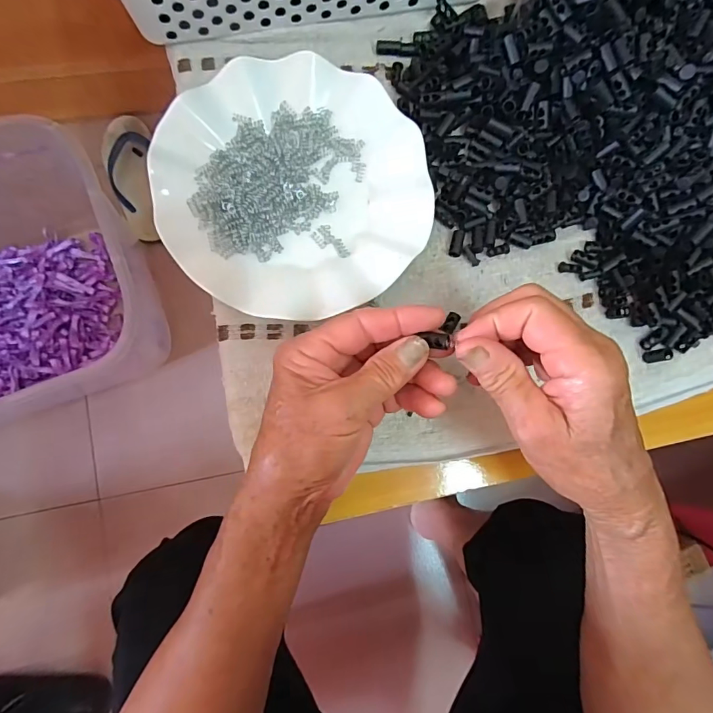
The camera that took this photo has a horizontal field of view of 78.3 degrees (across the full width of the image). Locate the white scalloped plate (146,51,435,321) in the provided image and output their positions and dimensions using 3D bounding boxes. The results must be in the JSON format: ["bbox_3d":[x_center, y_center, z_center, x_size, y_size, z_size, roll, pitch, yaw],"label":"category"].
[{"bbox_3d":[-0.042,-0.117,0.305,0.178,0.019,0.179,1,84,-6],"label":"white scalloped plate"}]

